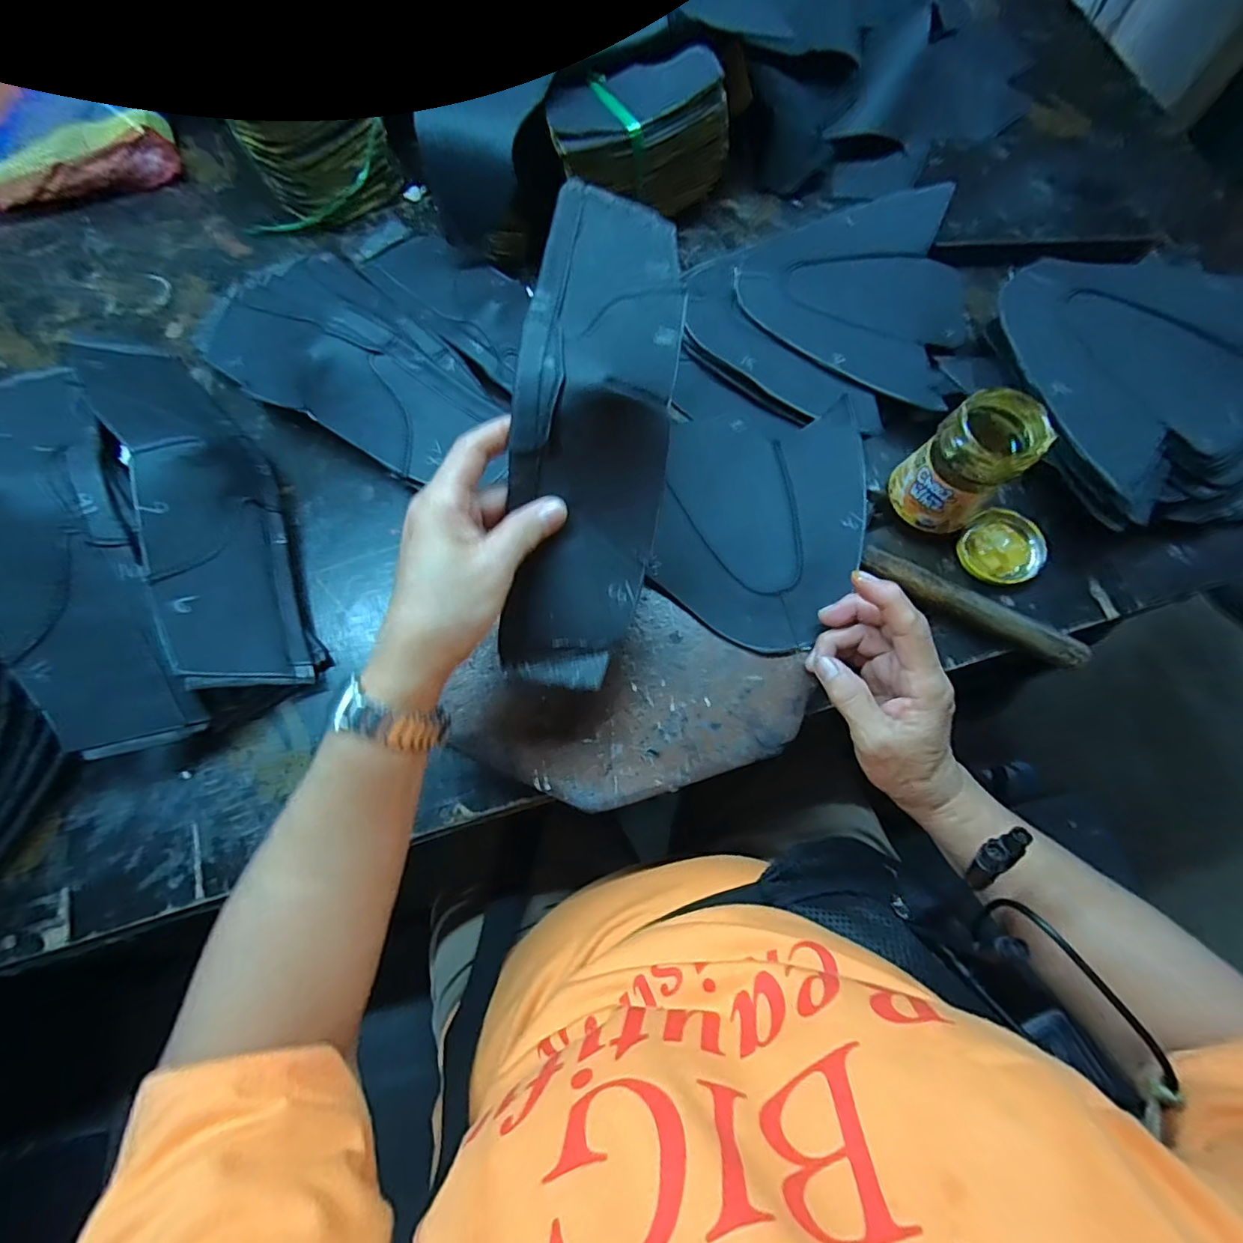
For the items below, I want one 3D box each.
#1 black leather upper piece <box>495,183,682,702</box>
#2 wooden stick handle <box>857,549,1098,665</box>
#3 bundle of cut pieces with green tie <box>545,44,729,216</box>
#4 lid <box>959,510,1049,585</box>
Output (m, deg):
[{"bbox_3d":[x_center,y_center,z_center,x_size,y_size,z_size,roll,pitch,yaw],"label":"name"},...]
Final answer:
[{"bbox_3d":[-0.015,-0.112,0.313,0.082,0.073,0.295,7,92,2],"label":"black leather upper piece"},{"bbox_3d":[0.247,-0.011,0.384,0.159,0.013,0.019,28,77,7],"label":"wooden stick handle"},{"bbox_3d":[0.012,-0.400,0.459,0.150,0.086,0.065,-31,77,-8],"label":"bundle of cut pieces with green tie"},{"bbox_3d":[0.288,-0.056,0.412,0.056,0.016,0.057,0,75,0],"label":"lid"}]

